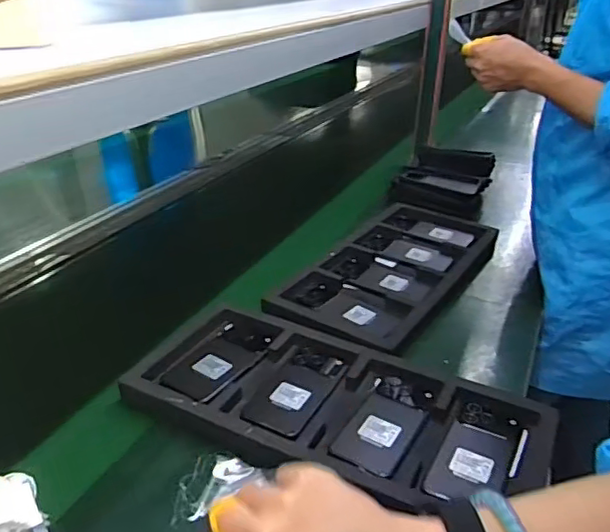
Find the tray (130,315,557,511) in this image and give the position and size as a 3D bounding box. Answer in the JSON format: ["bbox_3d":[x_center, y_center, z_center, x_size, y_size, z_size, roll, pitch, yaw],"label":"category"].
[{"bbox_3d":[0.034,0.165,0.723,0.489,0.040,0.234,14,30,23],"label":"tray"}]

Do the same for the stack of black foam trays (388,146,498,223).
[{"bbox_3d":[0.315,-0.198,1.340,0.194,0.068,0.267,12,29,19],"label":"stack of black foam trays"}]

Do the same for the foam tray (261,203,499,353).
[{"bbox_3d":[0.160,-0.002,1.035,0.239,0.034,0.523,15,31,25],"label":"foam tray"}]

